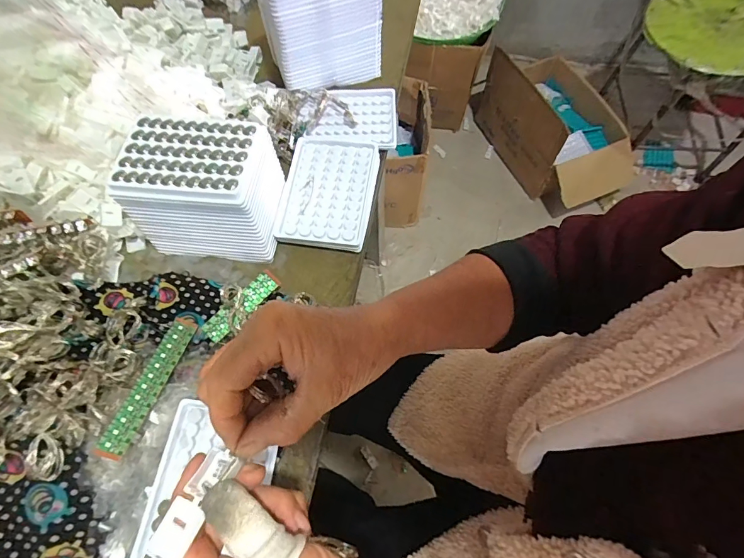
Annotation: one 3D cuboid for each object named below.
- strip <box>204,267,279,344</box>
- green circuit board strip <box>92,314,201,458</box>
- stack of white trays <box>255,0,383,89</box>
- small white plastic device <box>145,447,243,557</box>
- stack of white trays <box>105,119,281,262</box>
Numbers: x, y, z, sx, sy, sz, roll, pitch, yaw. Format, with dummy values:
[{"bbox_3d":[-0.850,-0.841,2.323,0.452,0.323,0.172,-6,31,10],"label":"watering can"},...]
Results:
[{"bbox_3d":[-0.128,0.025,0.393,0.022,0.004,0.084,44,73,2],"label":"strip"},{"bbox_3d":[-0.196,0.091,0.353,0.022,0.004,0.126,23,55,-8],"label":"green circuit board strip"},{"bbox_3d":[-0.064,-0.329,0.480,0.140,0.148,0.096,-17,66,-7],"label":"stack of white trays"},{"bbox_3d":[-0.093,0.118,0.210,0.020,0.004,0.055,29,66,13],"label":"small white plastic device"},{"bbox_3d":[-0.168,-0.090,0.399,0.132,0.083,0.099,1,65,1],"label":"stack of white trays"}]

